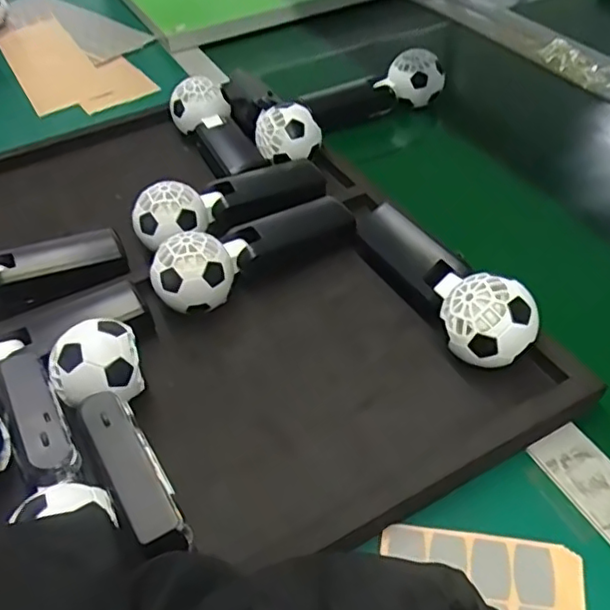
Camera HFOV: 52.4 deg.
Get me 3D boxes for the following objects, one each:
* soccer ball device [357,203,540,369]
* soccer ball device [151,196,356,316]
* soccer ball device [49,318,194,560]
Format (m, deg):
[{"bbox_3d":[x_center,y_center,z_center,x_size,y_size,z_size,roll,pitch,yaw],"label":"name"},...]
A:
[{"bbox_3d":[0.096,-0.027,0.457,0.060,0.052,0.173,-23,48,-13],"label":"soccer ball device"},{"bbox_3d":[-0.040,-0.051,0.512,0.181,0.056,0.056,-27,49,-17],"label":"soccer ball device"},{"bbox_3d":[-0.114,0.082,0.386,0.058,0.053,0.166,-22,48,-16],"label":"soccer ball device"}]

